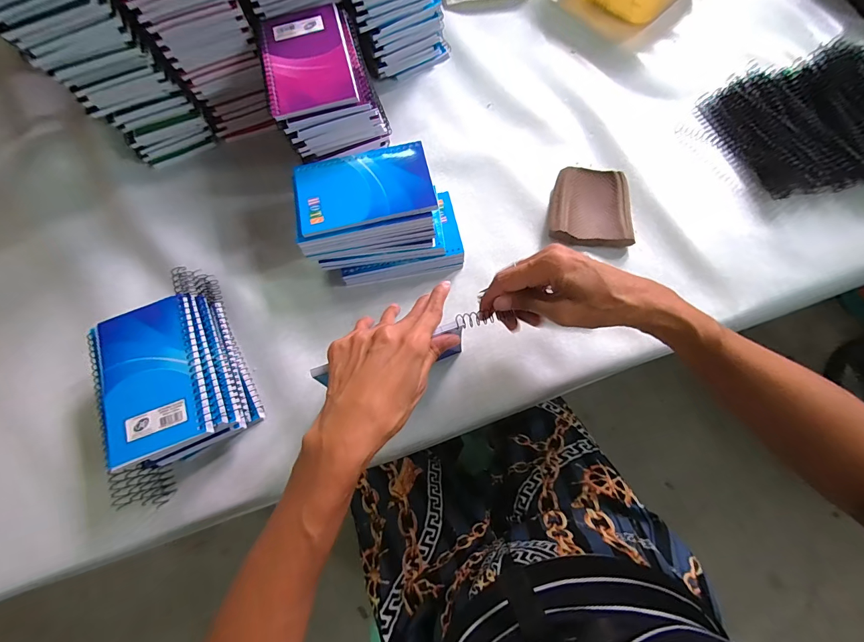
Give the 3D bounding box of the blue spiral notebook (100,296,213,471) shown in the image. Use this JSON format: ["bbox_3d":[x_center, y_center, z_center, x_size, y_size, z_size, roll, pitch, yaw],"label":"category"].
[{"bbox_3d":[-0.243,0.048,0.323,0.084,0.009,0.130,-22,73,-5],"label":"blue spiral notebook"}]

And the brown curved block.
[{"bbox_3d":[0.176,-0.125,0.414,0.086,0.022,0.094,8,73,5],"label":"brown curved block"}]

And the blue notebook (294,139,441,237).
[{"bbox_3d":[-0.066,-0.131,0.365,0.129,0.004,0.082,-11,73,-1],"label":"blue notebook"}]

